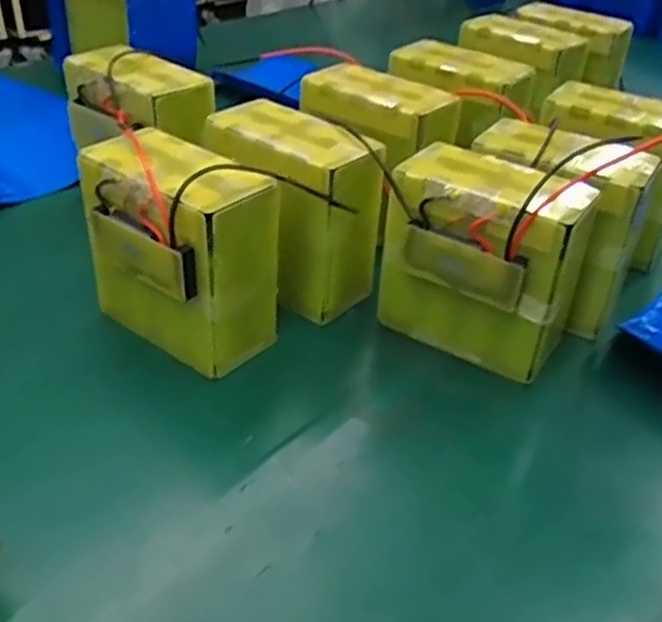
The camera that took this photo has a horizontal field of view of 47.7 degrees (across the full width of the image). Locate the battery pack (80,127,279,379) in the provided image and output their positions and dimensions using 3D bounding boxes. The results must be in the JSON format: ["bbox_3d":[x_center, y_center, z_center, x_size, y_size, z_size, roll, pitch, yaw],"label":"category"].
[{"bbox_3d":[-0.117,-0.040,0.577,0.135,0.153,0.085,26,40,29],"label":"battery pack"}]

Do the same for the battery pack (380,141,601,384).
[{"bbox_3d":[0.120,-0.037,0.596,0.139,0.151,0.095,22,38,25],"label":"battery pack"}]

